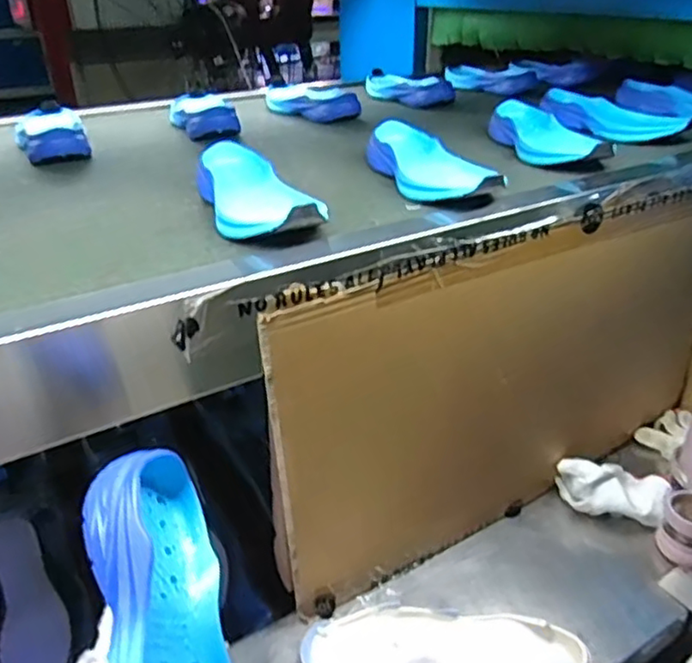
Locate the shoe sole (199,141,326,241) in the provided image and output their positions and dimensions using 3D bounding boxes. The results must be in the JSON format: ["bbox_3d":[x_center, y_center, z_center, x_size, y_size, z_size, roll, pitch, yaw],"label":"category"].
[{"bbox_3d":[-0.092,-0.135,0.622,0.087,0.049,0.225,-12,28,-19],"label":"shoe sole"}]

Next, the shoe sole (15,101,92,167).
[{"bbox_3d":[-0.411,-0.279,0.893,0.086,0.047,0.235,-13,29,-22],"label":"shoe sole"}]

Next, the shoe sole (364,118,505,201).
[{"bbox_3d":[0.092,-0.190,0.707,0.087,0.051,0.211,-8,28,-14],"label":"shoe sole"}]

